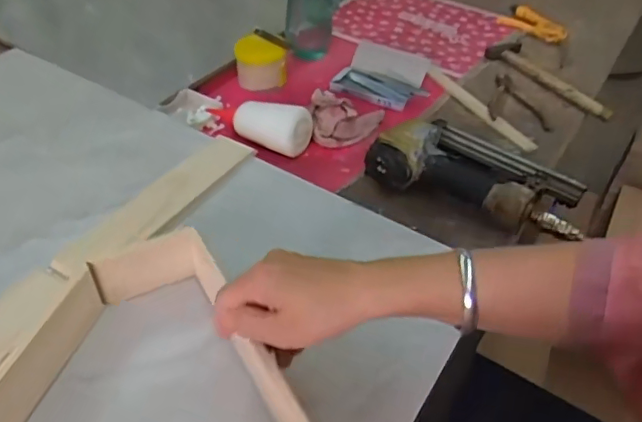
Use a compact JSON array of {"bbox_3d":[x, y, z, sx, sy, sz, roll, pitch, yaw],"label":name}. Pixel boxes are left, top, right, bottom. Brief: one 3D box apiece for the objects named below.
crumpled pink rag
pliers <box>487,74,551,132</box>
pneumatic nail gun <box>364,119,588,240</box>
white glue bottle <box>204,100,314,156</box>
[{"bbox_3d":[0.042,-0.131,0.766,0.108,0.050,0.062,-1,44,-7],"label":"crumpled pink rag"},{"bbox_3d":[0.308,-0.177,0.869,0.090,0.011,0.145,13,44,7],"label":"pliers"},{"bbox_3d":[0.195,-0.051,0.686,0.238,0.059,0.153,26,47,19],"label":"pneumatic nail gun"},{"bbox_3d":[-0.091,-0.125,0.754,0.160,0.055,0.055,22,46,16],"label":"white glue bottle"}]

